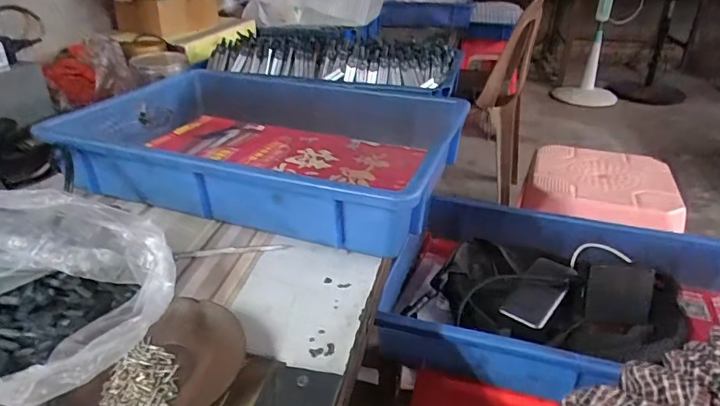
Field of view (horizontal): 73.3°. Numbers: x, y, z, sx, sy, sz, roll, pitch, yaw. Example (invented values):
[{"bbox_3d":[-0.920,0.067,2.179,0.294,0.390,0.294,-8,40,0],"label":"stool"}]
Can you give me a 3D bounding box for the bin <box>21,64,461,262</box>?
[{"bbox_3d":[-0.104,-0.078,0.605,0.427,0.081,0.320,11,30,17],"label":"bin"}]

